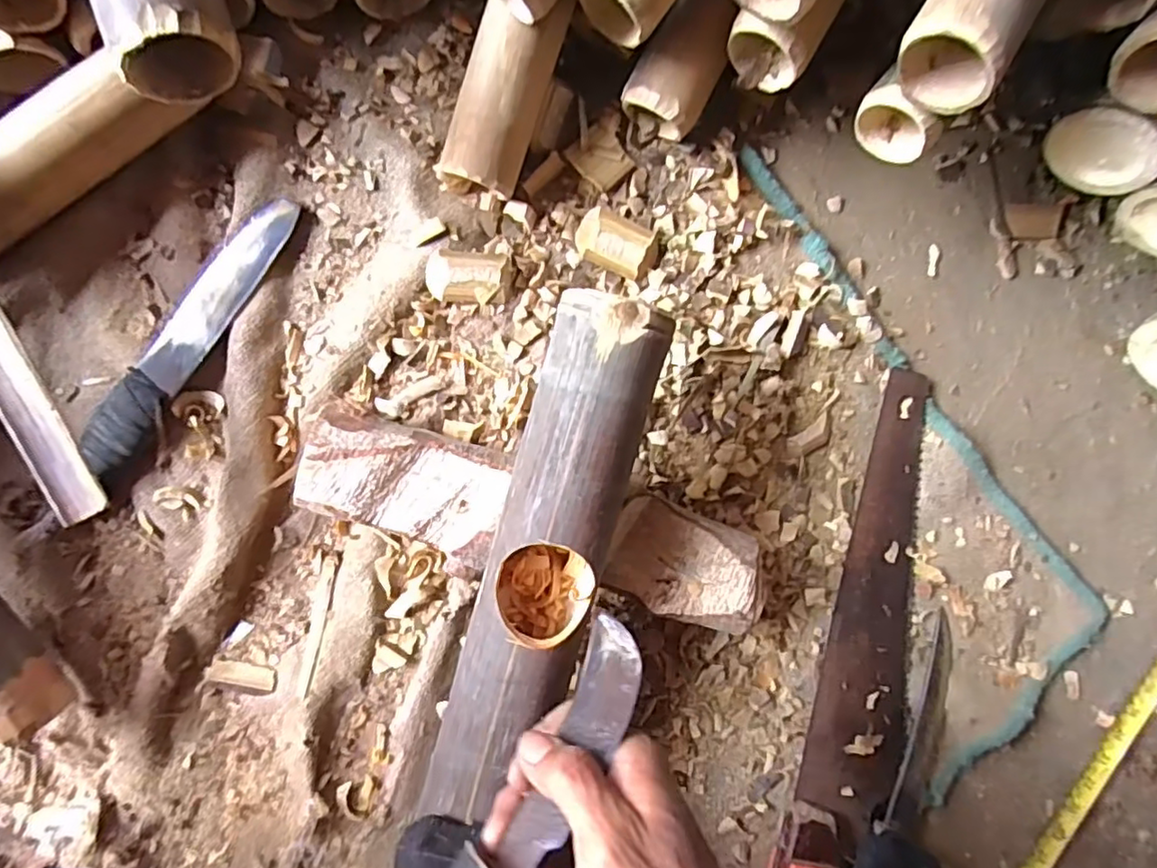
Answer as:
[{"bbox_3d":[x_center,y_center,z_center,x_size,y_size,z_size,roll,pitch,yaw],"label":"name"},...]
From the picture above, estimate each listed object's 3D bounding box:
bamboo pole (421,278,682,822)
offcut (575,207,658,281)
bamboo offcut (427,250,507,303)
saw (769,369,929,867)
[{"bbox_3d":[-0.022,0.084,0.388,0.072,0.075,0.332,16,89,-8],"label":"bamboo pole"},{"bbox_3d":[0.029,-0.145,0.478,0.059,0.014,0.040,25,87,-8],"label":"offcut"},{"bbox_3d":[-0.082,-0.114,0.459,0.054,0.013,0.036,2,90,-8],"label":"bamboo offcut"},{"bbox_3d":[0.253,0.205,0.506,0.122,0.043,0.500,16,88,-8],"label":"saw"}]

